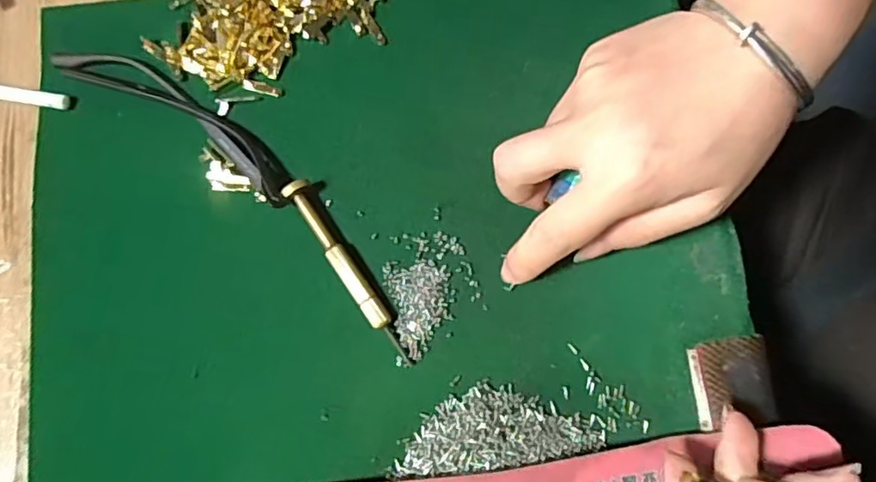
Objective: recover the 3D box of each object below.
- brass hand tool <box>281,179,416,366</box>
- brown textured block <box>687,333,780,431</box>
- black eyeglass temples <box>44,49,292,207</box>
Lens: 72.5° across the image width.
[{"bbox_3d":[-0.038,0.013,0.263,0.011,0.013,0.093,-35,79,-6],"label":"brass hand tool"},{"bbox_3d":[0.125,0.060,0.254,0.033,0.006,0.036,-4,77,0],"label":"brown textured block"},{"bbox_3d":[-0.122,-0.060,0.277,0.140,0.015,0.023,32,80,8],"label":"black eyeglass temples"}]

